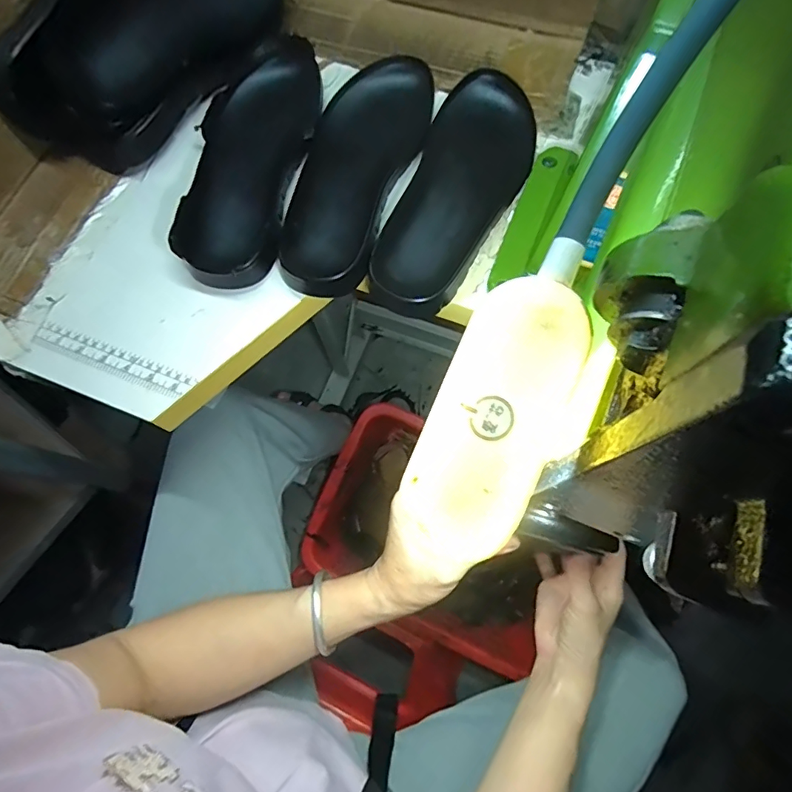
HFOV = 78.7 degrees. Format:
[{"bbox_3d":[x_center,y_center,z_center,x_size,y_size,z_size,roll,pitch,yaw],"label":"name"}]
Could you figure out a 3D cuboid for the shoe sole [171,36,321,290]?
[{"bbox_3d":[-0.146,-0.238,0.486,0.104,0.031,0.284,5,74,4],"label":"shoe sole"}]

